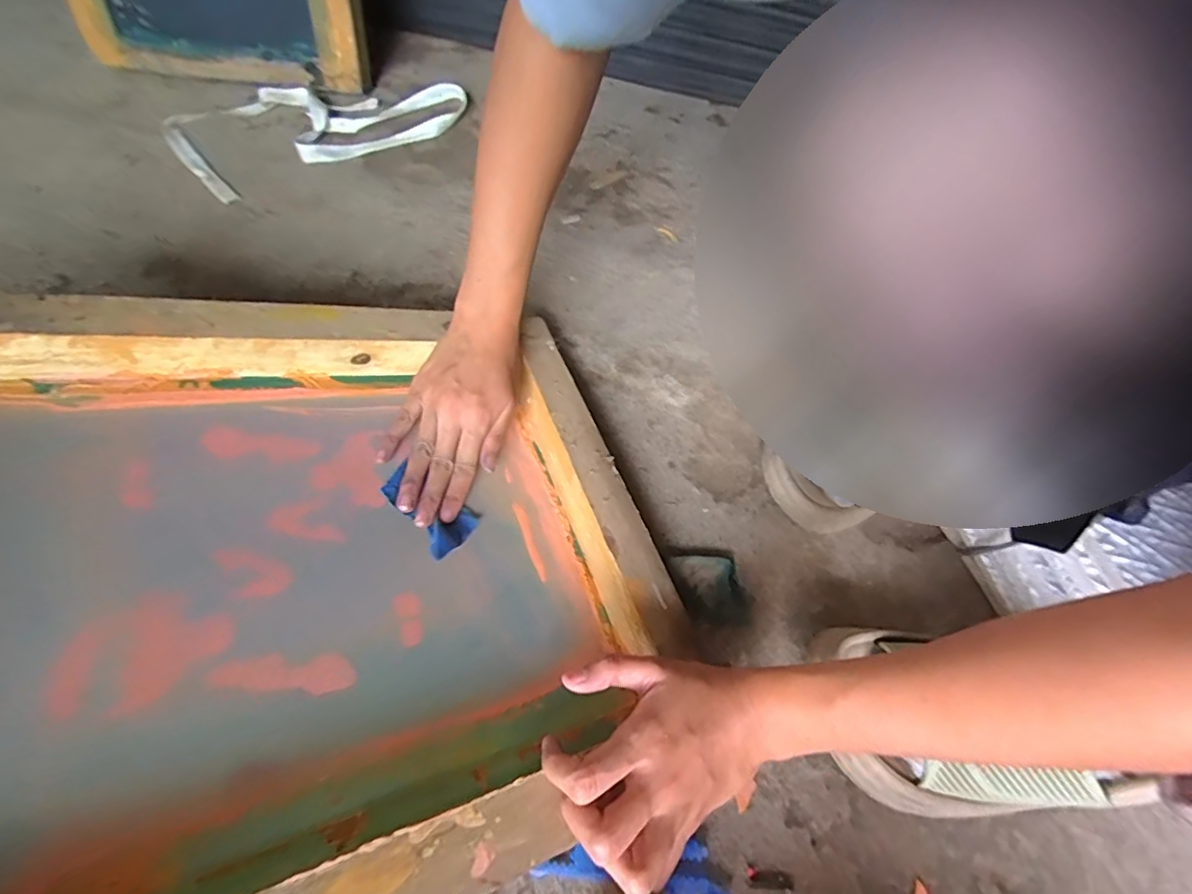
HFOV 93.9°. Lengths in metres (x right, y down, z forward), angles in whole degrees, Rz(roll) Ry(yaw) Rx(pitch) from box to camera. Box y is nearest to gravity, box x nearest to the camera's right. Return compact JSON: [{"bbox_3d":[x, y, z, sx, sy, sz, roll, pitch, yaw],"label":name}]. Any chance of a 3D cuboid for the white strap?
[{"bbox_3d":[-0.352,-0.429,0.717,0.342,0.023,0.209,-34,66,-23],"label":"white strap"}]

